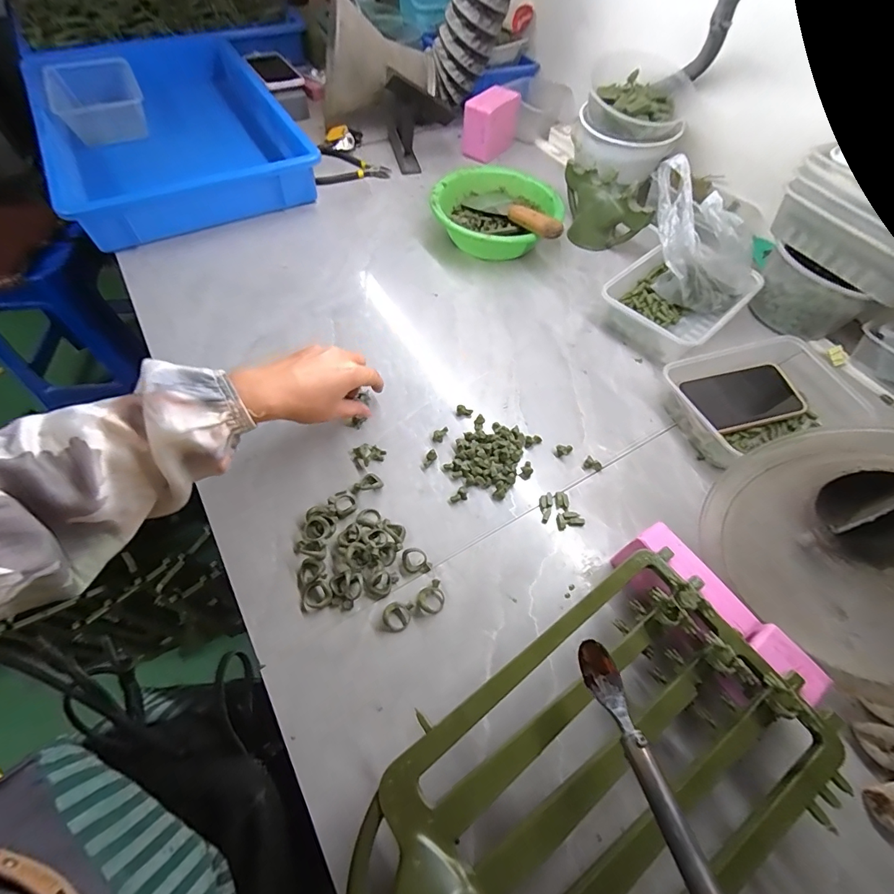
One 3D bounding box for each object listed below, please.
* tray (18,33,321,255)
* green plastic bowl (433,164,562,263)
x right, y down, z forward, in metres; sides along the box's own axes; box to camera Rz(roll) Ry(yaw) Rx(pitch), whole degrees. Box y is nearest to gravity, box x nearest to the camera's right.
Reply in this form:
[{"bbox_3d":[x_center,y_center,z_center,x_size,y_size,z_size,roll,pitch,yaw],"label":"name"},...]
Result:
[{"bbox_3d":[-0.495,-0.575,0.770,0.368,0.080,0.561,-24,63,-18],"label":"tray"},{"bbox_3d":[0.078,-0.373,0.702,0.189,0.066,0.199,2,58,-3],"label":"green plastic bowl"}]

